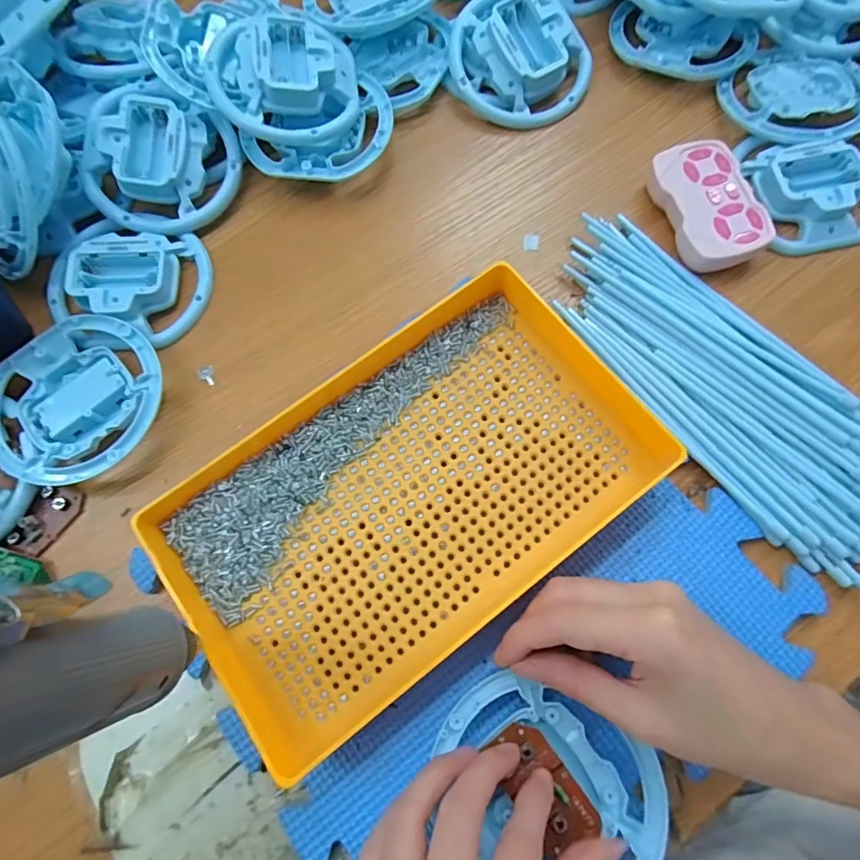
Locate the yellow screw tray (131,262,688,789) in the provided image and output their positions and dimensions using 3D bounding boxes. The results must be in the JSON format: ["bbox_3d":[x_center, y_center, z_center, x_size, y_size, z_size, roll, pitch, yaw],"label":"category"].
[{"bbox_3d":[-0.001,0.029,0.272,0.265,0.033,0.161,-36,77,-9],"label":"yellow screw tray"}]

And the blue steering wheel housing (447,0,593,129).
[{"bbox_3d":[0.064,-0.273,0.363,0.091,0.028,0.102,-36,79,-7],"label":"blue steering wheel housing"}]

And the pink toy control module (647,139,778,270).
[{"bbox_3d":[0.182,-0.146,0.332,0.055,0.022,0.087,-19,75,-4],"label":"pink toy control module"}]

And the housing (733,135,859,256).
[{"bbox_3d":[0.261,-0.165,0.337,0.080,0.019,0.091,-7,74,-1],"label":"housing"}]

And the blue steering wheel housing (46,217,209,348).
[{"bbox_3d":[-0.203,-0.096,0.331,0.108,0.021,0.089,8,74,4],"label":"blue steering wheel housing"}]

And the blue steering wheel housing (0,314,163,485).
[{"bbox_3d":[-0.213,-0.017,0.310,0.101,0.022,0.099,0,74,1],"label":"blue steering wheel housing"}]

